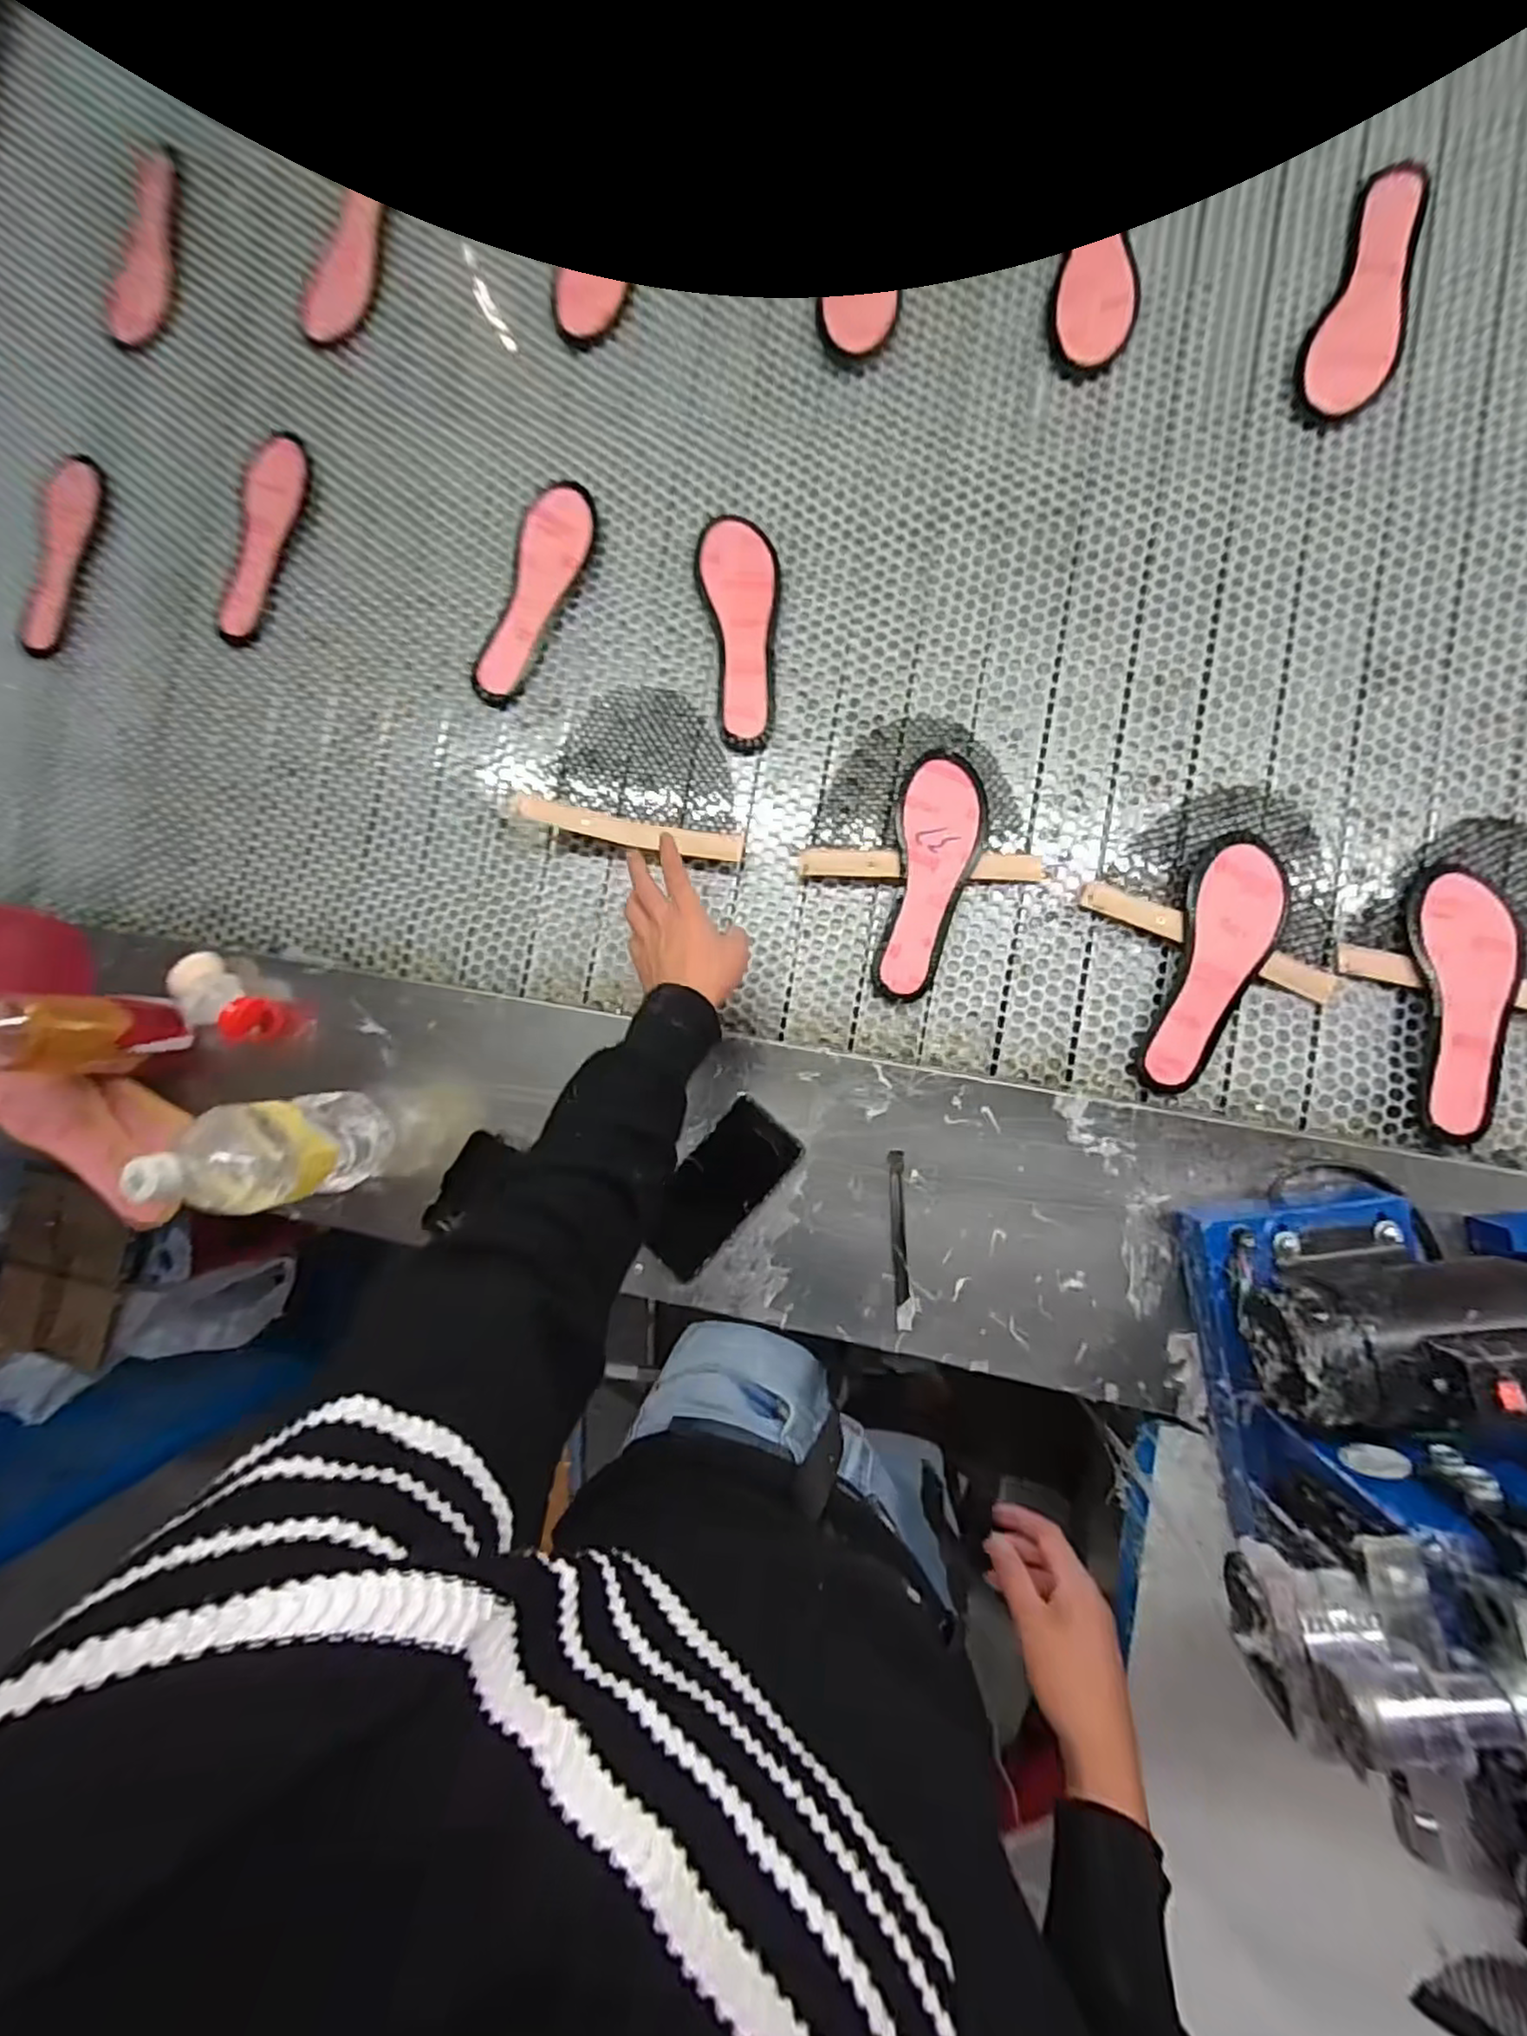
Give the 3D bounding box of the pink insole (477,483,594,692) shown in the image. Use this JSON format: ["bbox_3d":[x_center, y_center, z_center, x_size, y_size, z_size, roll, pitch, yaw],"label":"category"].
[{"bbox_3d":[-0.229,-0.432,0.705,0.067,0.019,0.215,18,90,7],"label":"pink insole"}]

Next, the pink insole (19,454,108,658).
[{"bbox_3d":[-0.806,-0.531,0.785,0.065,0.021,0.232,18,90,7],"label":"pink insole"}]

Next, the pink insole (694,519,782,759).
[{"bbox_3d":[-0.017,-0.381,0.675,0.074,0.016,0.235,-8,86,6],"label":"pink insole"}]

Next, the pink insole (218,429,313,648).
[{"bbox_3d":[-0.554,-0.526,0.759,0.071,0.012,0.227,24,95,9],"label":"pink insole"}]

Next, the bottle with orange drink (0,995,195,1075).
[{"bbox_3d":[-0.617,0.013,0.614,0.058,0.181,0.062,-23,85,5],"label":"bottle with orange drink"}]

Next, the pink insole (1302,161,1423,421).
[{"bbox_3d":[0.552,-0.652,0.624,0.068,0.011,0.222,21,90,7],"label":"pink insole"}]

